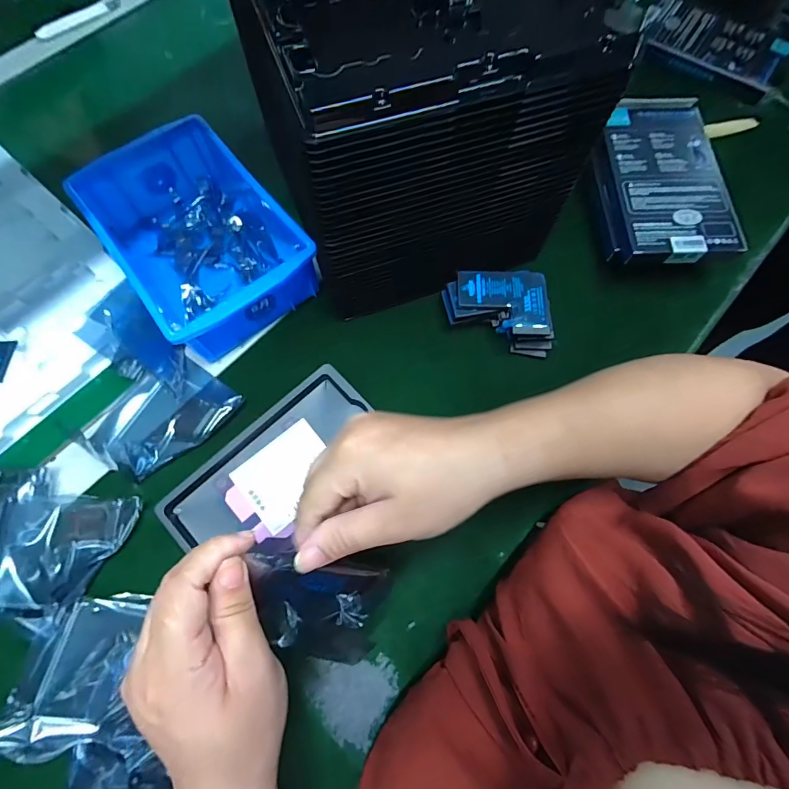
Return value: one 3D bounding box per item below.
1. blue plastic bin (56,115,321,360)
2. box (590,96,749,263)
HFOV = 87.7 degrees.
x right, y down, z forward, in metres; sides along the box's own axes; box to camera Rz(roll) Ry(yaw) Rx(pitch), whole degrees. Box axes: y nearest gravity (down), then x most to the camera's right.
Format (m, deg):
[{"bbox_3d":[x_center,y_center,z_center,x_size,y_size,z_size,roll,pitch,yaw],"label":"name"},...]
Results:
[{"bbox_3d":[-0.173,-0.140,0.360,0.125,0.060,0.199,-37,76,-11],"label":"blue plastic bin"},{"bbox_3d":[0.242,-0.196,0.379,0.105,0.041,0.177,0,72,-1],"label":"box"}]

